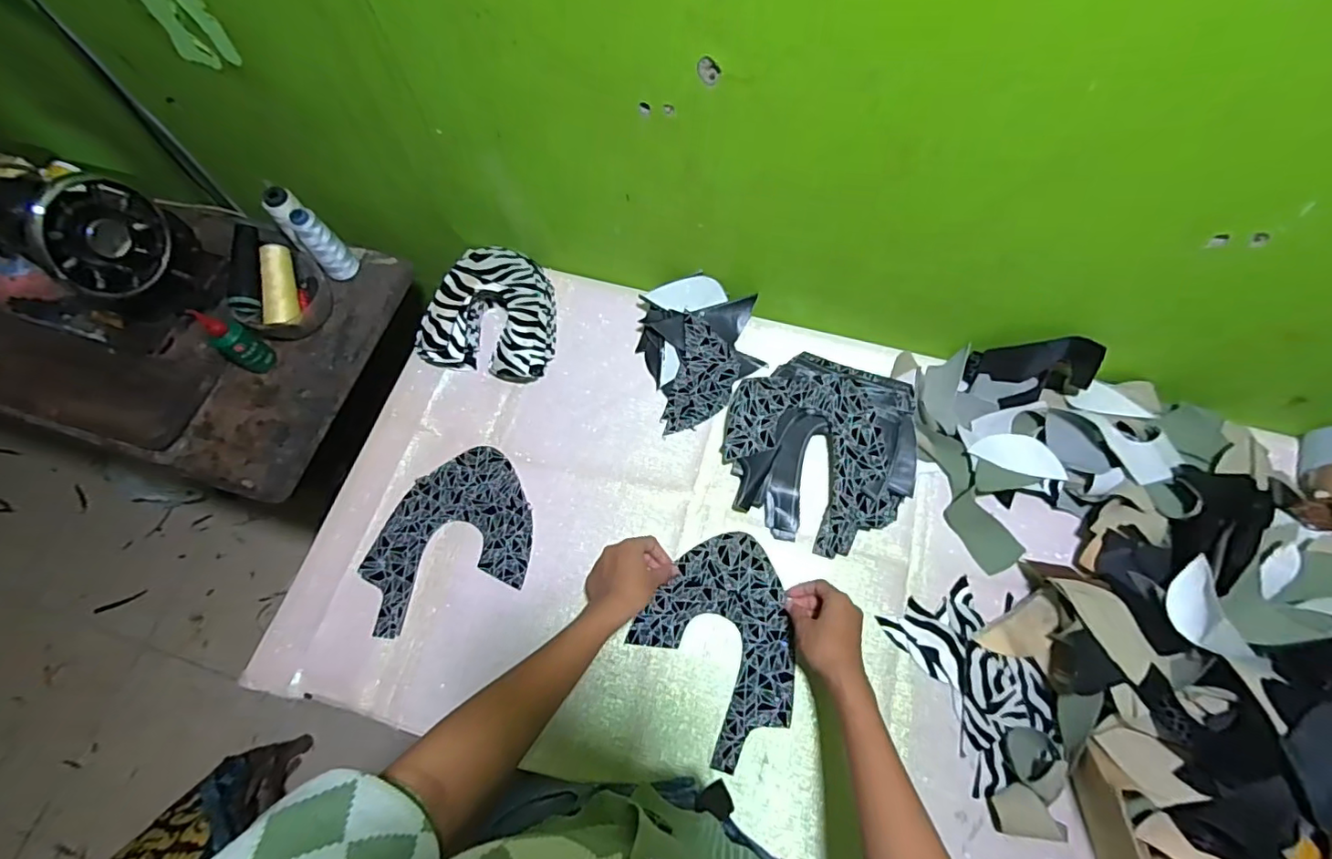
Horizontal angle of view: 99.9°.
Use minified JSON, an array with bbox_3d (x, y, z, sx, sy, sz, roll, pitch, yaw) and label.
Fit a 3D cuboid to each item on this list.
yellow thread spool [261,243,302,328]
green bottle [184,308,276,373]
[{"bbox_3d":[-0.518,-0.194,0.756,0.036,0.035,0.109,-4,91,1],"label":"yellow thread spool"},{"bbox_3d":[-0.567,-0.115,0.734,0.047,0.095,0.042,32,73,14],"label":"green bottle"}]

